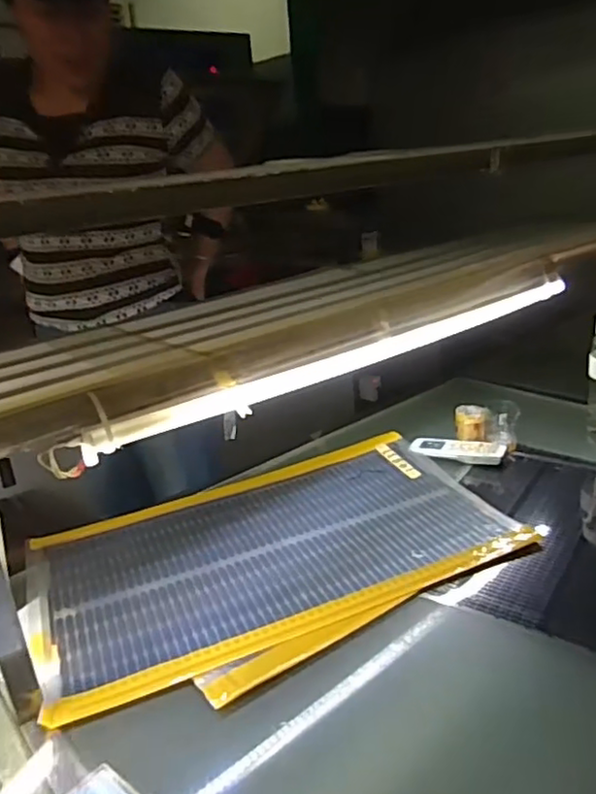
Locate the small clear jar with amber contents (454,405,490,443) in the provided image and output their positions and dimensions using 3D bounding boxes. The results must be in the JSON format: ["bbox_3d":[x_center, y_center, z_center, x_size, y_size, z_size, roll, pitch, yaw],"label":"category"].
[{"bbox_3d":[0.305,0.042,1.107,0.065,0.050,0.052,1,22,18],"label":"small clear jar with amber contents"}]

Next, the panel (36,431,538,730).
[{"bbox_3d":[-0.039,0.207,0.908,0.638,0.014,0.396,-14,24,-21],"label":"panel"}]

